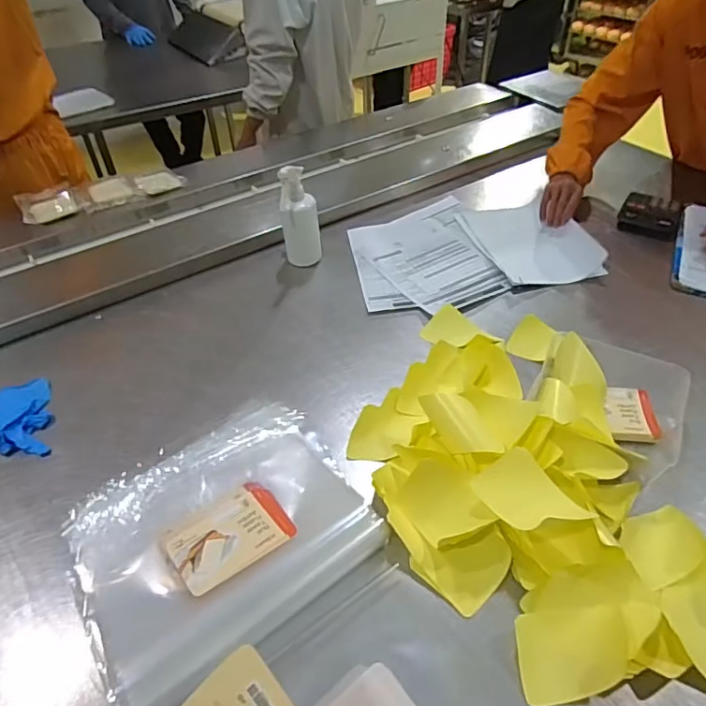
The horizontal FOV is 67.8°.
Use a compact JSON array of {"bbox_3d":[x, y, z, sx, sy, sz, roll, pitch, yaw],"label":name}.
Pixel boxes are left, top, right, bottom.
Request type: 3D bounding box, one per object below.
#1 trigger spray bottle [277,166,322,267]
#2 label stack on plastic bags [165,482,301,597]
[{"bbox_3d":[-0.104,-0.257,1.027,0.075,0.205,0.054,-7,45,-4],"label":"trigger spray bottle"},{"bbox_3d":[-0.148,0.217,0.630,0.134,0.009,0.097,-30,51,-25],"label":"label stack on plastic bags"}]

